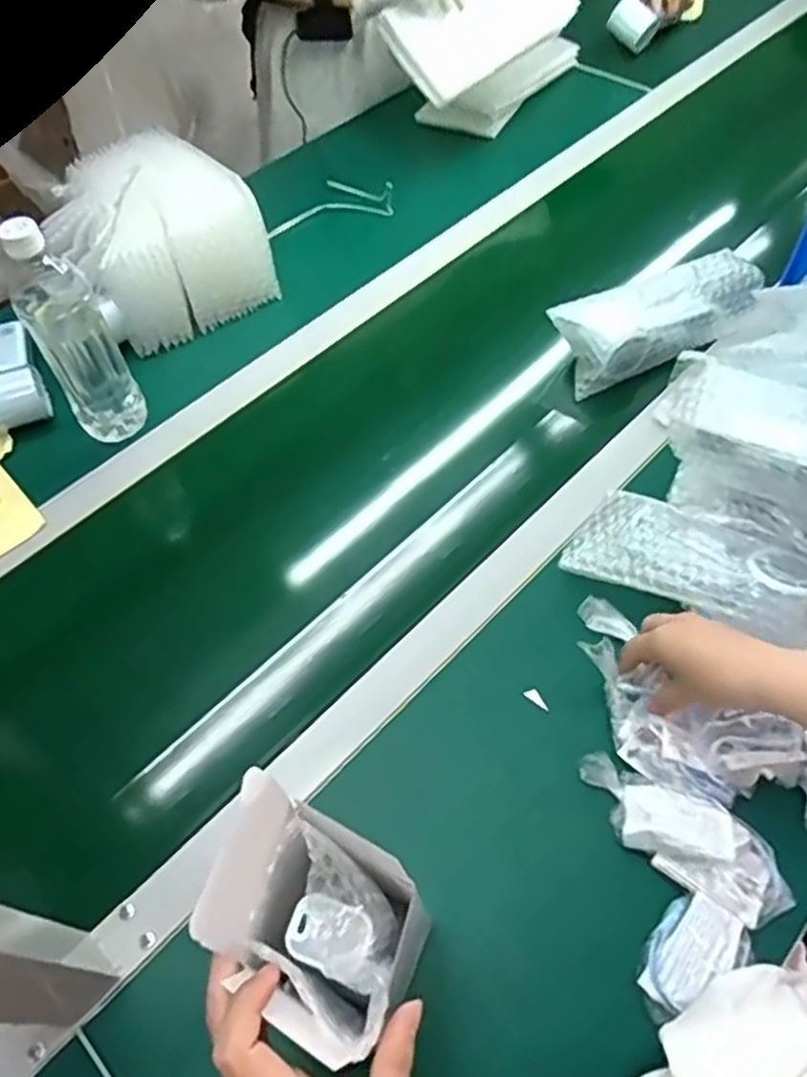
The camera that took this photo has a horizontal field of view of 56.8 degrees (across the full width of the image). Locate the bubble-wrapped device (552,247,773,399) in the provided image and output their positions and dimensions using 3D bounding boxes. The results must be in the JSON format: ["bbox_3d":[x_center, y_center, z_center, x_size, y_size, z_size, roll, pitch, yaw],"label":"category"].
[{"bbox_3d":[0.261,-0.221,0.762,0.201,0.068,0.077,-16,58,-8],"label":"bubble-wrapped device"}]

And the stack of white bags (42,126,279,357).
[{"bbox_3d":[-0.274,-0.340,0.825,0.198,0.129,0.201,-29,61,-16],"label":"stack of white bags"}]

